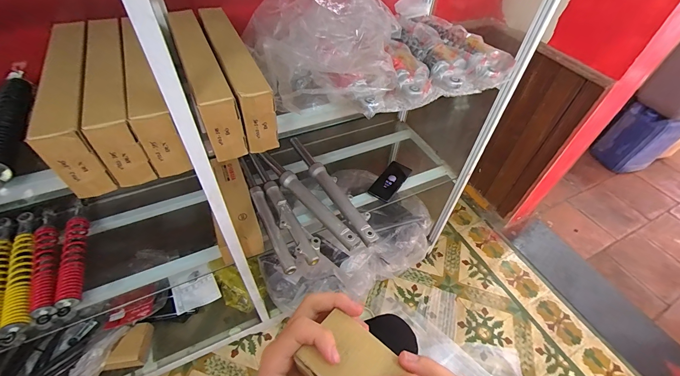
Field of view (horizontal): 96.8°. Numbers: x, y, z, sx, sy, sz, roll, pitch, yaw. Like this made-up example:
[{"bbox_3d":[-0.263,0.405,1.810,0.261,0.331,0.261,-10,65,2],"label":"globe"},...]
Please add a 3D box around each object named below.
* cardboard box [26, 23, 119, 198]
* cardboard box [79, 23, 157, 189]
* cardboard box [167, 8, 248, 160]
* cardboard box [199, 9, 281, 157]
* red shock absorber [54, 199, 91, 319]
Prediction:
[{"bbox_3d":[-0.450,-0.155,0.526,0.066,0.120,0.375,-21,52,-20],"label":"cardboard box"},{"bbox_3d":[-0.398,-0.170,0.539,0.065,0.114,0.362,-21,52,-20],"label":"cardboard box"},{"bbox_3d":[-0.262,-0.213,0.580,0.057,0.118,0.357,-19,52,-19],"label":"cardboard box"},{"bbox_3d":[-0.203,-0.228,0.589,0.050,0.123,0.339,-18,52,-19],"label":"cardboard box"},{"bbox_3d":[-0.679,0.165,0.773,0.050,0.051,0.339,-16,51,-17],"label":"red shock absorber"}]

